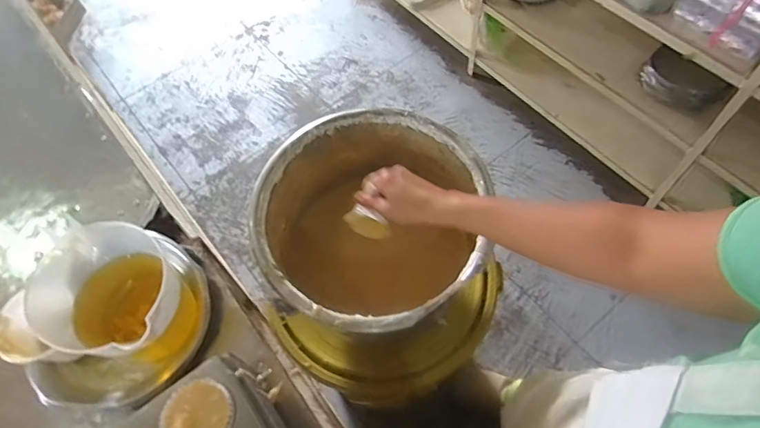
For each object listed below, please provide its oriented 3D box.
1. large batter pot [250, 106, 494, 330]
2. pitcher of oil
[{"bbox_3d":[-0.007,0.042,0.772,0.334,0.232,0.329,-2,61,3],"label":"large batter pot"},{"bbox_3d":[-0.286,0.083,0.510,0.134,0.121,0.125,-2,61,3],"label":"pitcher of oil"}]

